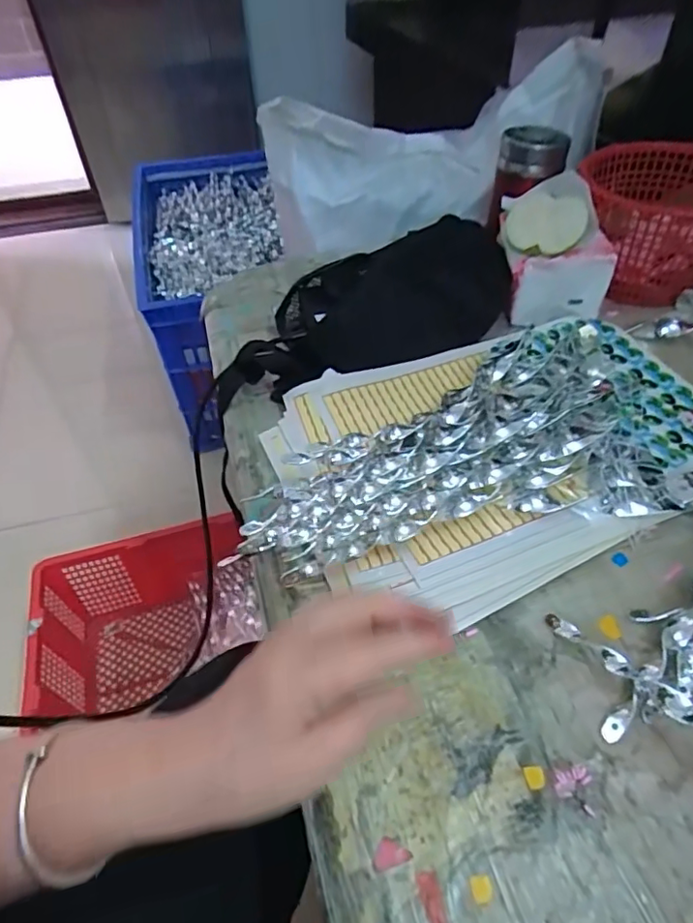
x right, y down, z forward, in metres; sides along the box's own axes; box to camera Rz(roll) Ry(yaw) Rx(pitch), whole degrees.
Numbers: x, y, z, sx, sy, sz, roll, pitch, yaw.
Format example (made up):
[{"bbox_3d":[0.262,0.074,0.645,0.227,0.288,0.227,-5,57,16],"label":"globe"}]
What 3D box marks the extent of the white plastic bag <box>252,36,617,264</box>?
[{"bbox_3d":[0.116,-0.422,0.758,0.428,0.170,0.165,-11,47,-8],"label":"white plastic bag"}]

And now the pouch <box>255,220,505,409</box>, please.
[{"bbox_3d":[0.047,-0.163,0.577,0.299,0.061,0.145,-28,51,-22],"label":"pouch"}]

